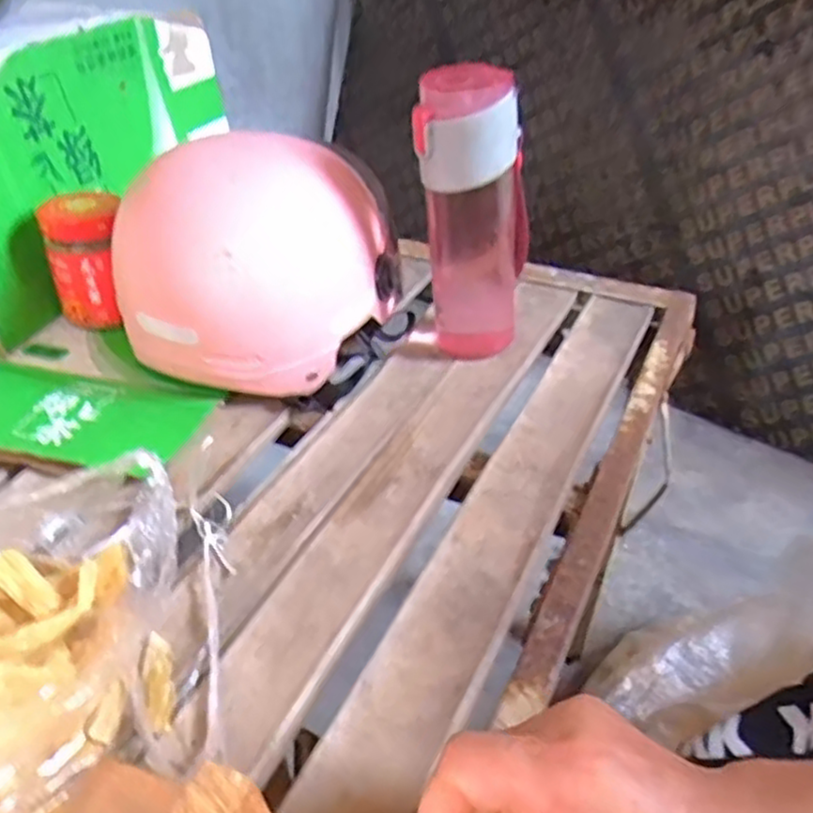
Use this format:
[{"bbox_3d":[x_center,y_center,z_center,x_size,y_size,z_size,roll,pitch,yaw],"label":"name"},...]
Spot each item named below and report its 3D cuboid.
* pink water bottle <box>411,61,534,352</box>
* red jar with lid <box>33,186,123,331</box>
[{"bbox_3d":[0.052,-0.142,0.575,0.079,0.223,0.059,12,38,14],"label":"pink water bottle"},{"bbox_3d":[-0.271,-0.127,0.640,0.060,0.100,0.063,1,36,-1],"label":"red jar with lid"}]

